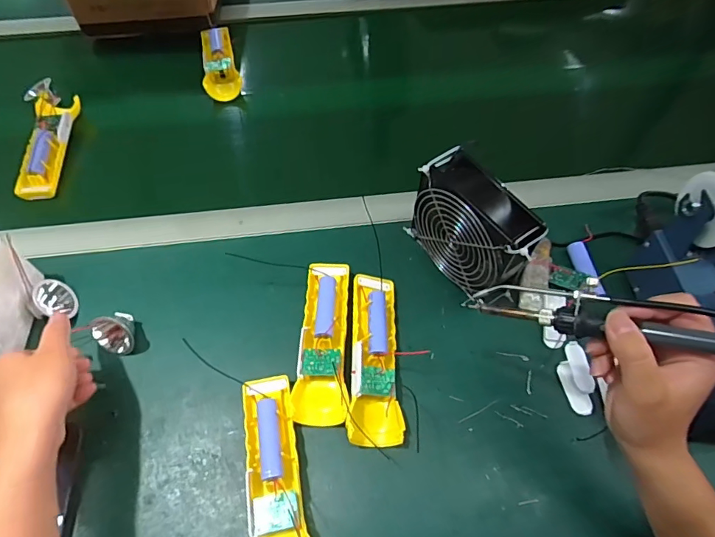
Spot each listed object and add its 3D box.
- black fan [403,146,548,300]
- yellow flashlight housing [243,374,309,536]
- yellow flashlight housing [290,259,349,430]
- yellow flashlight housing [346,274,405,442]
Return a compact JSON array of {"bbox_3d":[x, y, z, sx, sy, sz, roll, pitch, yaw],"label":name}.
[{"bbox_3d":[0.117,-0.034,0.450,0.047,0.128,0.132,-32,64,-18],"label":"black fan"},{"bbox_3d":[-0.070,0.174,0.383,0.049,0.026,0.165,-9,59,-6],"label":"yellow flashlight housing"},{"bbox_3d":[-0.031,0.066,0.443,0.048,0.028,0.166,3,59,1],"label":"yellow flashlight housing"},{"bbox_3d":[0.016,0.082,0.434,0.048,0.035,0.165,-1,59,-1],"label":"yellow flashlight housing"}]

